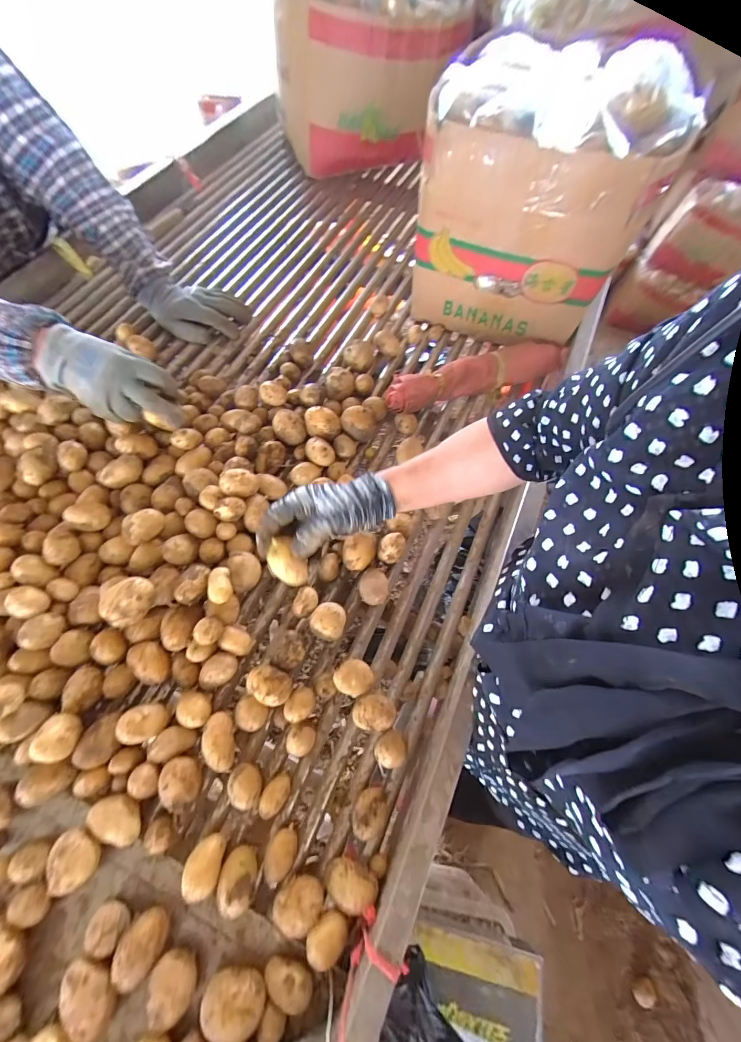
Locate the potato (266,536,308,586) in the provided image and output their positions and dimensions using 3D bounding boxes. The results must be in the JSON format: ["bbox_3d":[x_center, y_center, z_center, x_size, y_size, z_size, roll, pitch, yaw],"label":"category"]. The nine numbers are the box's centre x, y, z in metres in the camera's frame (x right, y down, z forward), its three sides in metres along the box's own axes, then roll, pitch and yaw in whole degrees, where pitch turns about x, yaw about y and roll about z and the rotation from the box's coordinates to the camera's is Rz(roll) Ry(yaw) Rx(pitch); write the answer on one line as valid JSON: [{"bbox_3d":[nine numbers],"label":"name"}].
[{"bbox_3d":[-0.084,0.042,0.392,0.047,0.033,0.038,41,111,-10],"label":"potato"}]

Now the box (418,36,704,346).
[{"bbox_3d":[0.246,-0.497,0.577,0.298,0.266,0.265,23,63,9],"label":"box"}]

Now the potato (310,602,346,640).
[{"bbox_3d":[-0.052,0.123,0.454,0.041,0.040,0.041,1,62,-3],"label":"potato"}]

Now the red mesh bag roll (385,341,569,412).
[{"bbox_3d":[0.173,-0.233,0.589,0.311,0.058,0.057,-20,65,-13],"label":"red mesh bag roll"}]

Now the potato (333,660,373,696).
[{"bbox_3d":[-0.019,0.179,0.424,0.043,0.037,0.036,11,62,3],"label":"potato"}]

